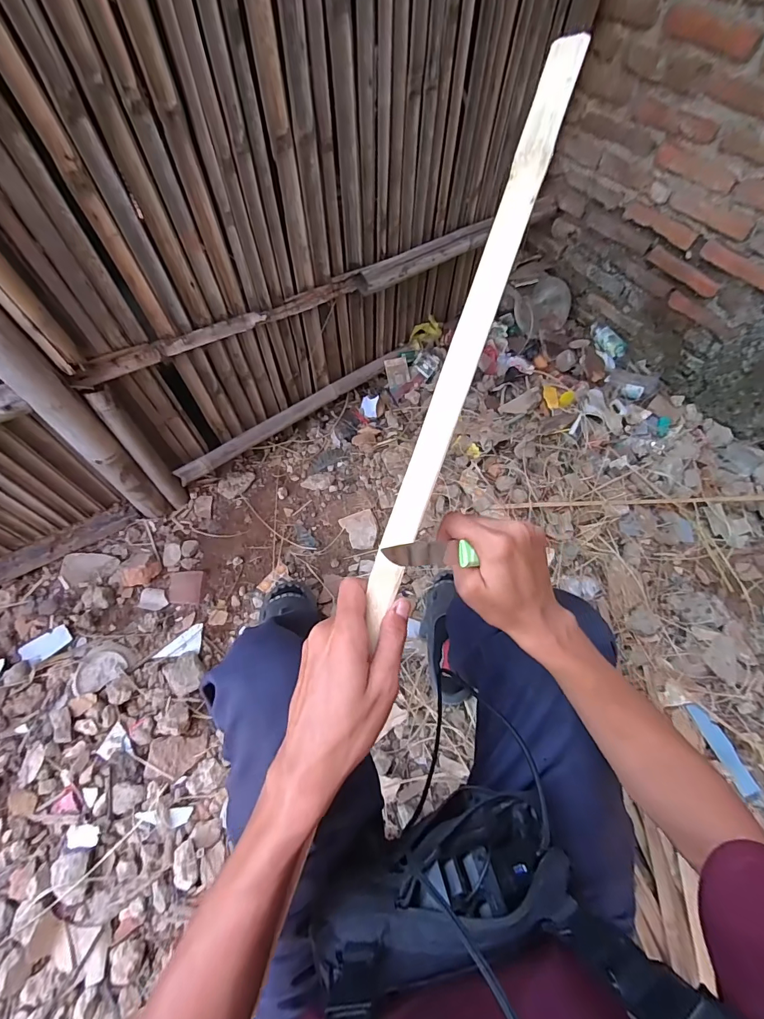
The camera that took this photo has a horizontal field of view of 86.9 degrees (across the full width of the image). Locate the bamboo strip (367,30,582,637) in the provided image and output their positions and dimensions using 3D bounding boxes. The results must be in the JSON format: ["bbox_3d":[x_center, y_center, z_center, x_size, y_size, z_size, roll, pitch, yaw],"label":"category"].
[{"bbox_3d":[0.066,-0.128,0.316,0.029,0.006,0.461,20,93,25],"label":"bamboo strip"}]

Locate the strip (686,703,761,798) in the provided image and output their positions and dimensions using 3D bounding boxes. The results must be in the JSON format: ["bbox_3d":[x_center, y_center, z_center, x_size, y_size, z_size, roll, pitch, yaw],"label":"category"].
[{"bbox_3d":[0.731,0.511,0.863,0.043,0.014,0.180,-21,66,-3],"label":"strip"}]

